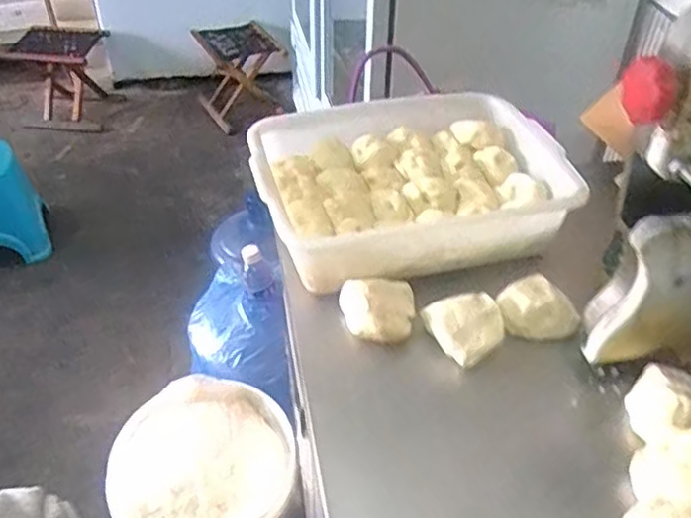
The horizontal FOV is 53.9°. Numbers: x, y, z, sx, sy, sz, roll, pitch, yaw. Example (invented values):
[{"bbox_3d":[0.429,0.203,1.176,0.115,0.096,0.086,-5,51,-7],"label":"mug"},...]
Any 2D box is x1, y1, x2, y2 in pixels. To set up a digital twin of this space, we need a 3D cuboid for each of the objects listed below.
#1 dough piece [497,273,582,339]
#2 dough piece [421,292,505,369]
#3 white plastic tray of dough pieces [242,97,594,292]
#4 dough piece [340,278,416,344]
[{"bbox_3d":[0.197,0.049,0.705,0.075,0.041,0.065,-7,42,-9],"label":"dough piece"},{"bbox_3d":[0.122,0.065,0.683,0.068,0.042,0.072,-18,45,-20],"label":"dough piece"},{"bbox_3d":[0.076,-0.098,0.820,0.352,0.078,0.269,-12,43,-15],"label":"white plastic tray of dough pieces"},{"bbox_3d":[0.032,0.047,0.697,0.077,0.040,0.067,5,41,4],"label":"dough piece"}]

